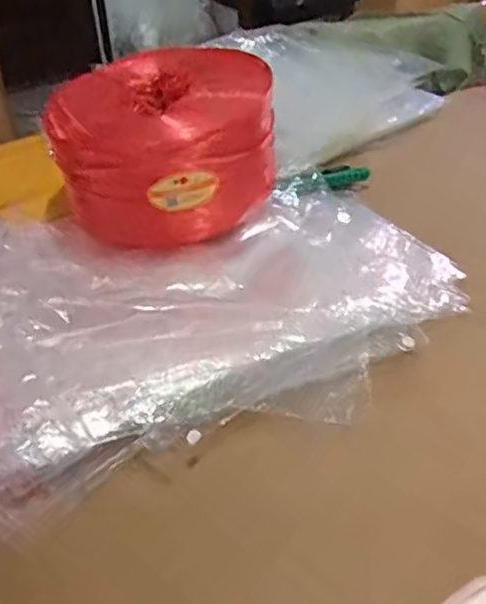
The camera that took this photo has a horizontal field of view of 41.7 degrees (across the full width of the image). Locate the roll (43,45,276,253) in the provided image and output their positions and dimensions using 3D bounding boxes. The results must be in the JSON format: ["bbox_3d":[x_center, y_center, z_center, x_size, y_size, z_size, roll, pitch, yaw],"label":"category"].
[{"bbox_3d":[-0.085,-0.190,0.726,0.232,0.106,0.252,-1,40,1],"label":"roll"}]

